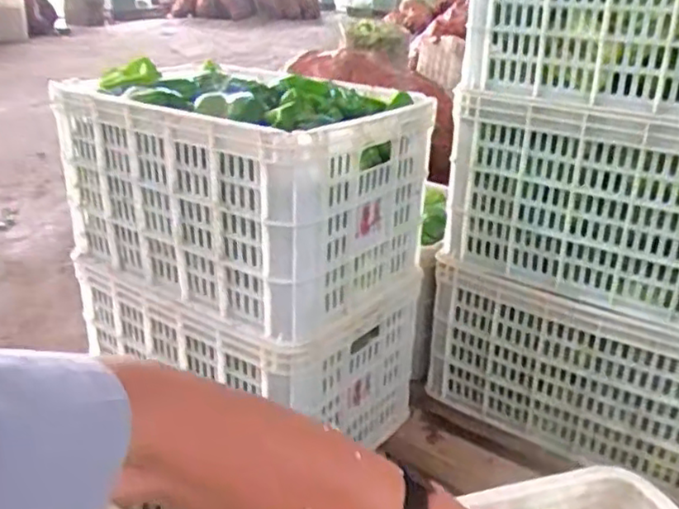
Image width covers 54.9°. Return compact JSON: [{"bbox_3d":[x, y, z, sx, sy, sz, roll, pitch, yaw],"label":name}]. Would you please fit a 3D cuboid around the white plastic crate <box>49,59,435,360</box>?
[{"bbox_3d":[-0.161,-0.112,1.035,0.509,0.291,0.305,19,29,33],"label":"white plastic crate"}]

